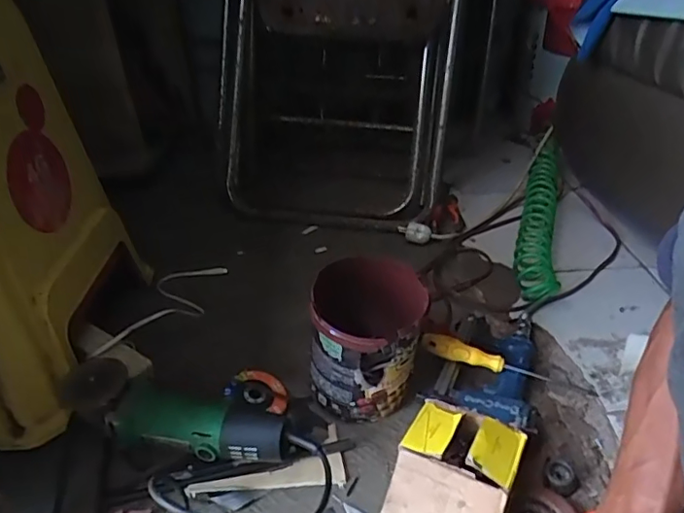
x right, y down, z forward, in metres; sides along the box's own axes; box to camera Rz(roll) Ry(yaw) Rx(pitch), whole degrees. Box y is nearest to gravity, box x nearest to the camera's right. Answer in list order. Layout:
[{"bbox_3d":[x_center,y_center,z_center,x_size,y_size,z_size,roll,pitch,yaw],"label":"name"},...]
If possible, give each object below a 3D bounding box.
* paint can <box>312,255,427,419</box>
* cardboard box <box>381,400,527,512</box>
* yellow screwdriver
[{"bbox_3d":[0.028,0.104,0.683,0.129,0.154,0.161,3,34,5],"label":"paint can"},{"bbox_3d":[0.115,0.233,0.573,0.114,0.070,0.157,17,38,23],"label":"cardboard box"},{"bbox_3d":[0.213,0.142,0.705,0.219,0.027,0.025,18,36,2],"label":"yellow screwdriver"}]

